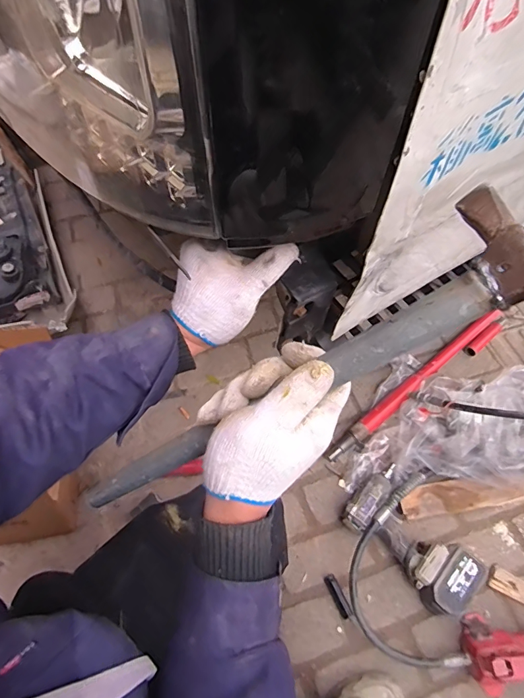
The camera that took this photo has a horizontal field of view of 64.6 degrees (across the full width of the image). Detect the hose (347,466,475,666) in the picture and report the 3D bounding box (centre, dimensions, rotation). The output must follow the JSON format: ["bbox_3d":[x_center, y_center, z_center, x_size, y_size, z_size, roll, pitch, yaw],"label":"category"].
[{"bbox_3d":[0.262,0.410,0.792,0.209,0.053,0.336,-3,61,-4],"label":"hose"}]

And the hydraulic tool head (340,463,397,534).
[{"bbox_3d":[0.226,0.298,0.853,0.052,0.052,0.165,39,67,20],"label":"hydraulic tool head"}]

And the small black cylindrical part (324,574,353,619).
[{"bbox_3d":[0.145,0.473,0.792,0.021,0.015,0.076,-23,64,-14],"label":"small black cylindrical part"}]

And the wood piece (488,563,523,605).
[{"bbox_3d":[0.500,0.463,0.795,0.128,0.020,0.045,26,63,12],"label":"wood piece"}]

